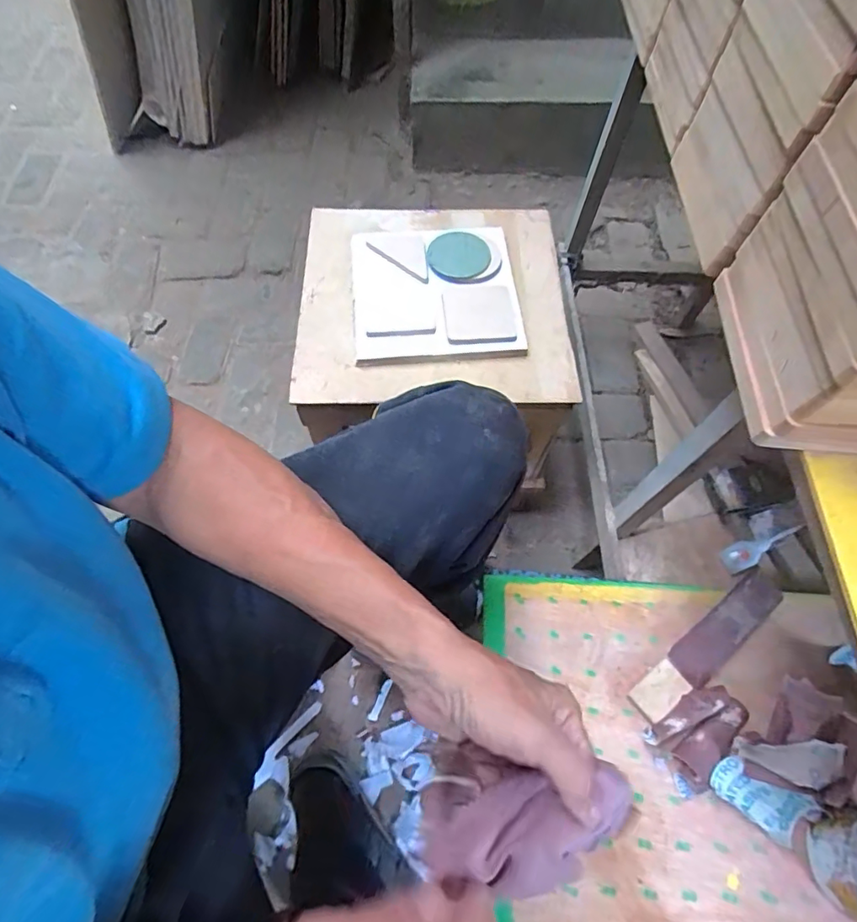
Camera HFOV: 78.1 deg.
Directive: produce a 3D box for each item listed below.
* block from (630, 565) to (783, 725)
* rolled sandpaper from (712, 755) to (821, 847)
[{"bbox_3d":[0.337,0.217,0.631,0.240,0.018,0.045,-34,68,-16],"label":"block"},{"bbox_3d":[0.350,0.352,0.553,0.097,0.035,0.050,32,67,15],"label":"rolled sandpaper"}]

